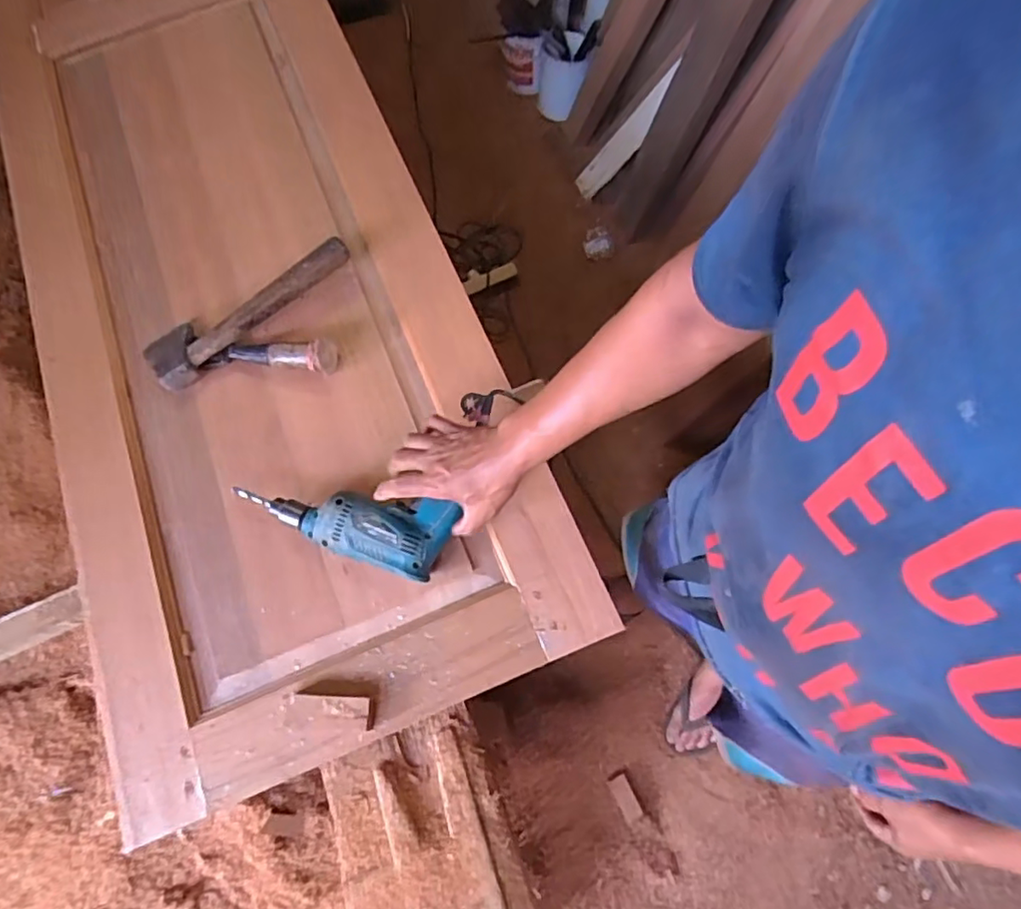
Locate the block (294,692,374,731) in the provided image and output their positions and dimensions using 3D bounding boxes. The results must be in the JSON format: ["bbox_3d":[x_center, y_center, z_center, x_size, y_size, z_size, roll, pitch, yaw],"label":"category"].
[{"bbox_3d":[-0.198,0.287,0.672,0.086,0.021,0.037,1,69,2],"label":"block"}]

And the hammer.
[{"bbox_3d":[-0.363,-0.204,0.832,0.315,0.039,0.098,-33,72,-1],"label":"hammer"}]

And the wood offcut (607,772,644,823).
[{"bbox_3d":[0.242,0.716,1.265,0.043,0.019,0.094,-26,71,-8],"label":"wood offcut"}]

